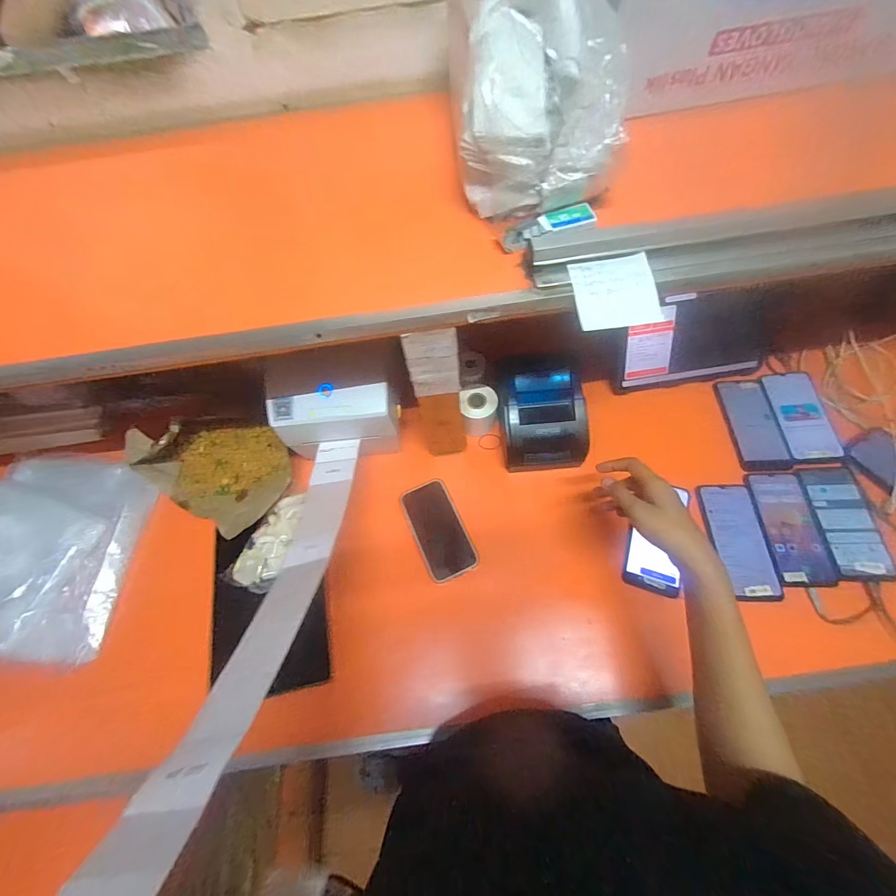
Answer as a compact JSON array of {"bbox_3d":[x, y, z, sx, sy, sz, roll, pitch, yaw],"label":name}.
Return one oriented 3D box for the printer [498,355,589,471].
[{"bbox_3d":[0.145,-0.053,0.602,0.130,0.085,0.146,-6,63,0],"label":"printer"}]

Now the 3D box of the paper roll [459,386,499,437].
[{"bbox_3d":[0.055,-0.059,0.645,0.054,0.066,0.058,-5,63,1],"label":"paper roll"}]

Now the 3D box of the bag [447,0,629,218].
[{"bbox_3d":[0.084,-0.340,0.387,0.167,0.140,0.163,1,63,4],"label":"bag"}]

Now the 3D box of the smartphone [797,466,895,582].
[{"bbox_3d":[0.582,0.103,0.559,0.083,0.009,0.165,-1,63,3],"label":"smartphone"}]

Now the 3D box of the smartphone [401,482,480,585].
[{"bbox_3d":[-0.015,0.123,0.596,0.075,0.010,0.149,-23,64,-8],"label":"smartphone"}]

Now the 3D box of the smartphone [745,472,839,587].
[{"bbox_3d":[0.502,0.112,0.563,0.078,0.009,0.165,-1,63,3],"label":"smartphone"}]

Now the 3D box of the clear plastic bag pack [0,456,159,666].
[{"bbox_3d":[-0.645,0.153,0.595,0.309,0.020,0.298,4,65,4],"label":"clear plastic bag pack"}]

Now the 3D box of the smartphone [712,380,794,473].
[{"bbox_3d":[0.503,-0.041,0.638,0.073,0.007,0.164,-2,63,3],"label":"smartphone"}]

